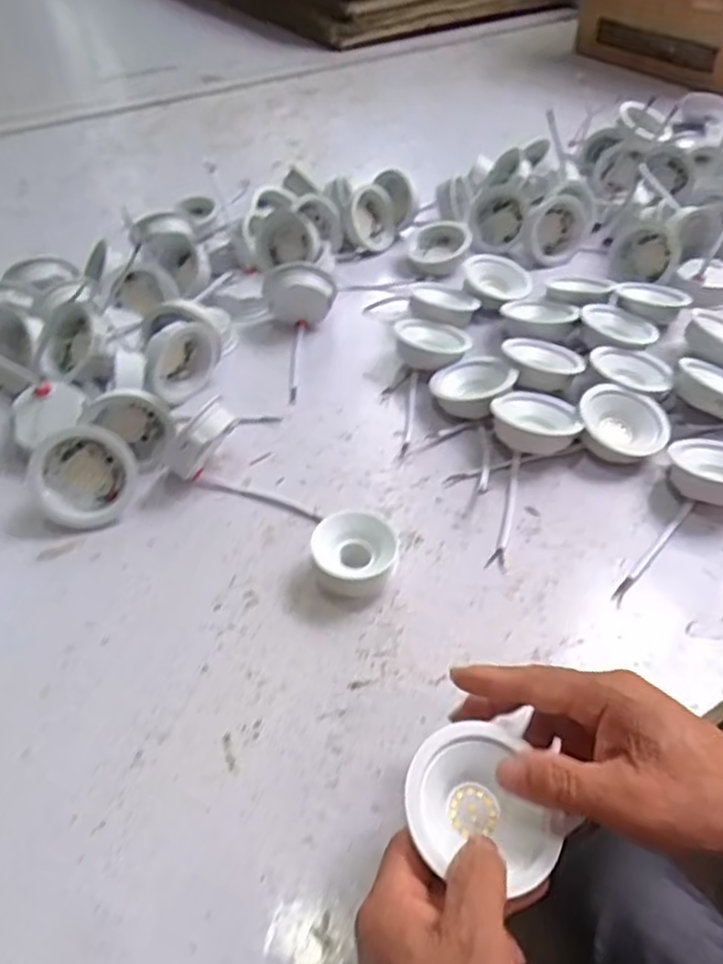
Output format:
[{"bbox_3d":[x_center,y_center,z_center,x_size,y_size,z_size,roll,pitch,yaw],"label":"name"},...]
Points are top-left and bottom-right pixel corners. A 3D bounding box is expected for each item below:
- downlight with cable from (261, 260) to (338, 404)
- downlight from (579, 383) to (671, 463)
[{"bbox_3d":[-0.054,-0.153,0.645,0.069,0.067,0.161,-6,45,-5],"label":"downlight with cable"},{"bbox_3d":[0.207,-0.044,0.553,0.069,0.035,0.061,18,48,19],"label":"downlight"}]

